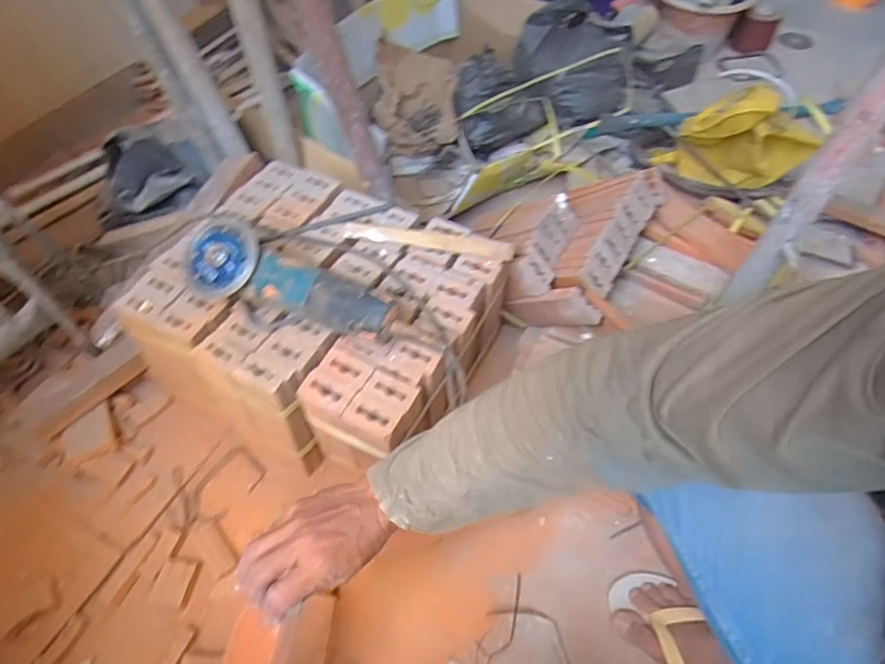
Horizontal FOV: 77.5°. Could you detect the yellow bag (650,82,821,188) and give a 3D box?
[{"bbox_3d":[0.541,-0.354,1.008,0.251,0.212,0.132,26,57,17],"label":"yellow bag"}]

